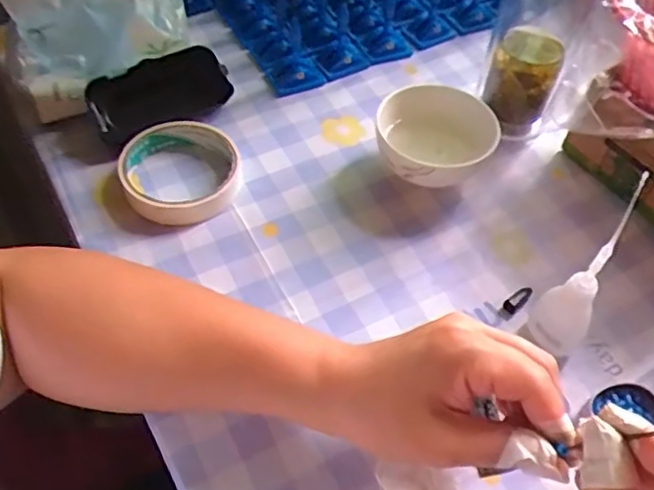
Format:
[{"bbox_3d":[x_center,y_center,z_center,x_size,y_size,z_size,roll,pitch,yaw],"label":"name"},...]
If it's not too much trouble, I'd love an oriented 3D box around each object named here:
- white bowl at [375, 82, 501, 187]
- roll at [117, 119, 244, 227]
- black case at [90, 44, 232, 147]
[{"bbox_3d":[0.078,-0.075,0.470,0.085,0.049,0.083,0,53,0],"label":"white bowl"},{"bbox_3d":[-0.107,-0.054,0.466,0.085,0.024,0.085,0,53,0],"label":"roll"},{"bbox_3d":[-0.130,-0.117,0.498,0.108,0.039,0.045,-21,56,-16],"label":"black case"}]

